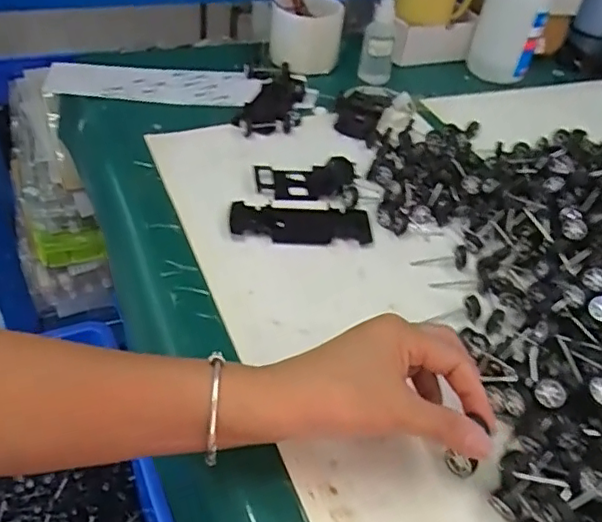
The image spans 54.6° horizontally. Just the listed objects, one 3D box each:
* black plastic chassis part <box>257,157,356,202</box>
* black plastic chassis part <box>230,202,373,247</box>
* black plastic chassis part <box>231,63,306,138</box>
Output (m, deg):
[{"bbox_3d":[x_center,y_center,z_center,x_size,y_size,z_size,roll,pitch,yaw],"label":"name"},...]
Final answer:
[{"bbox_3d":[0.005,-0.079,0.559,0.092,0.013,0.051,-5,45,-10],"label":"black plastic chassis part"},{"bbox_3d":[0.001,-0.032,0.517,0.122,0.015,0.046,0,45,-5],"label":"black plastic chassis part"},{"bbox_3d":[-0.035,-0.182,0.662,0.071,0.014,0.143,5,44,0],"label":"black plastic chassis part"}]

